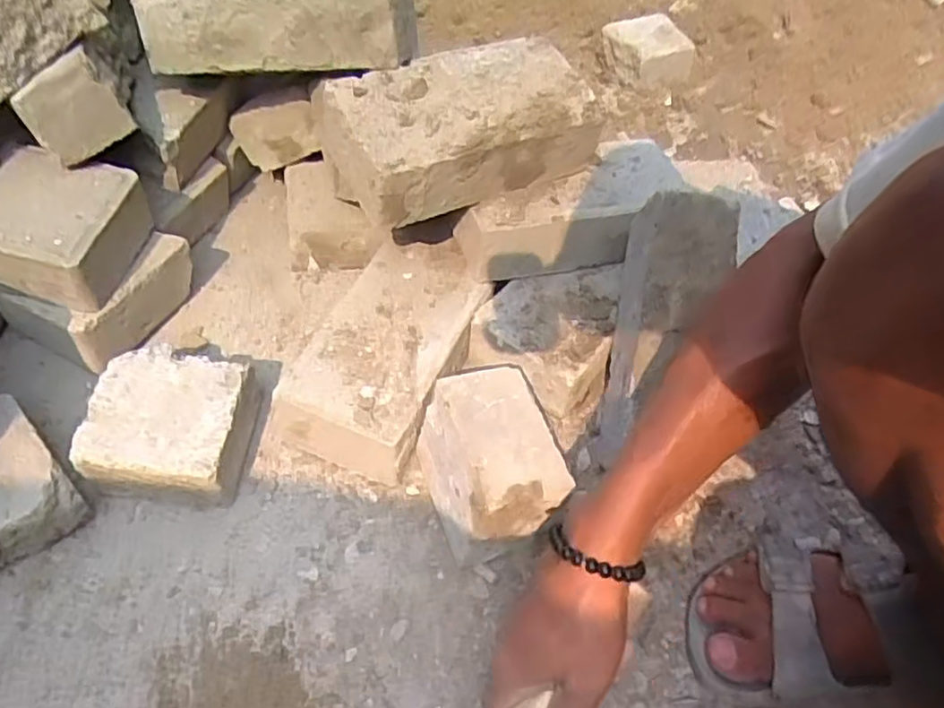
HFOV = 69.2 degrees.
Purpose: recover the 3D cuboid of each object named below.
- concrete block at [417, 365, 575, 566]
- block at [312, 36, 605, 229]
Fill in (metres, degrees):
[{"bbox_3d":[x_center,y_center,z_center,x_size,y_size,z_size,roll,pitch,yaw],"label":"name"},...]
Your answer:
[{"bbox_3d":[0.014,0.081,0.501,0.077,0.098,0.108,-15,57,-16],"label":"concrete block"},{"bbox_3d":[-0.009,-0.199,0.581,0.215,0.076,0.131,-23,59,-21],"label":"block"}]

